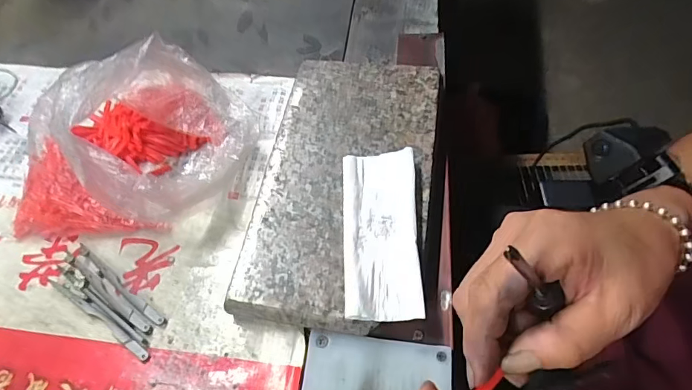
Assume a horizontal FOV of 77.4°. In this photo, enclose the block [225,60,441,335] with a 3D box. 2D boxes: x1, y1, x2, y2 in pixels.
[{"bbox_3d":[0.001,-0.012,0.353,0.130,0.030,0.243,6,57,9],"label":"block"}]

